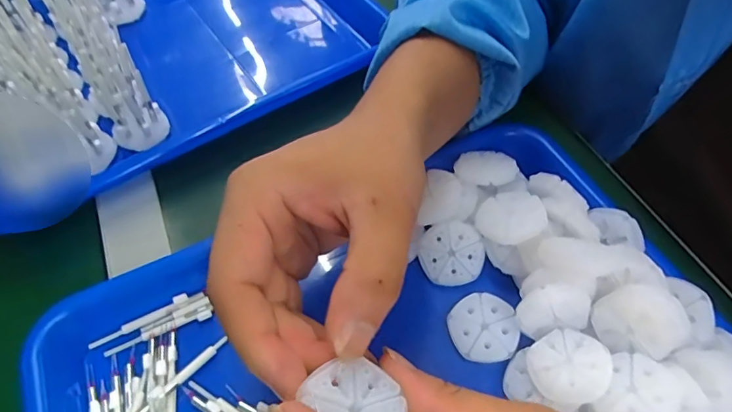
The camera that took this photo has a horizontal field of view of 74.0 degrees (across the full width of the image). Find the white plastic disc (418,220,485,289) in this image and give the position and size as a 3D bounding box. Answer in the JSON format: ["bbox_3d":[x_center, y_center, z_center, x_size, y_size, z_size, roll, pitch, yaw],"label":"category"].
[{"bbox_3d":[0.051,0.028,0.289,0.037,0.004,0.036,0,86,6],"label":"white plastic disc"}]

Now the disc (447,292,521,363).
[{"bbox_3d":[0.065,0.065,0.267,0.036,0.004,0.037,-2,55,0],"label":"disc"}]

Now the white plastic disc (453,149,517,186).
[{"bbox_3d":[0.075,-0.025,0.307,0.037,0.004,0.034,-6,41,5],"label":"white plastic disc"}]

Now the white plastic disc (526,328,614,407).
[{"bbox_3d":[0.100,0.078,0.238,0.038,0.005,0.036,-13,44,13],"label":"white plastic disc"}]

